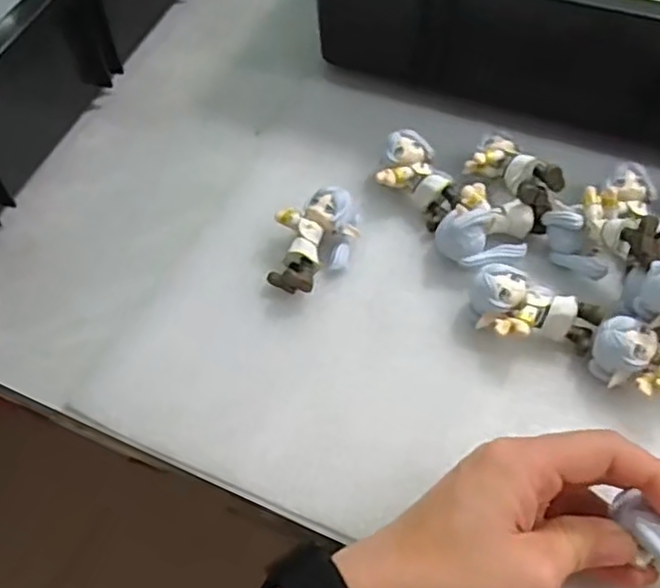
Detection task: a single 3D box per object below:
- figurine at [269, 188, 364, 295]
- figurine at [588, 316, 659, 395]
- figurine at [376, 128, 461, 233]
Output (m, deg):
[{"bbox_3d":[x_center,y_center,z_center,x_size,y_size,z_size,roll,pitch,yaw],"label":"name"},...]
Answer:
[{"bbox_3d":[-0.010,-0.027,0.370,0.039,0.031,0.057,15,58,13],"label":"figurine"},{"bbox_3d":[0.154,0.035,0.318,0.062,0.029,0.026,15,58,13],"label":"figurine"},{"bbox_3d":[0.052,-0.065,0.394,0.050,0.028,0.039,31,63,22],"label":"figurine"}]

